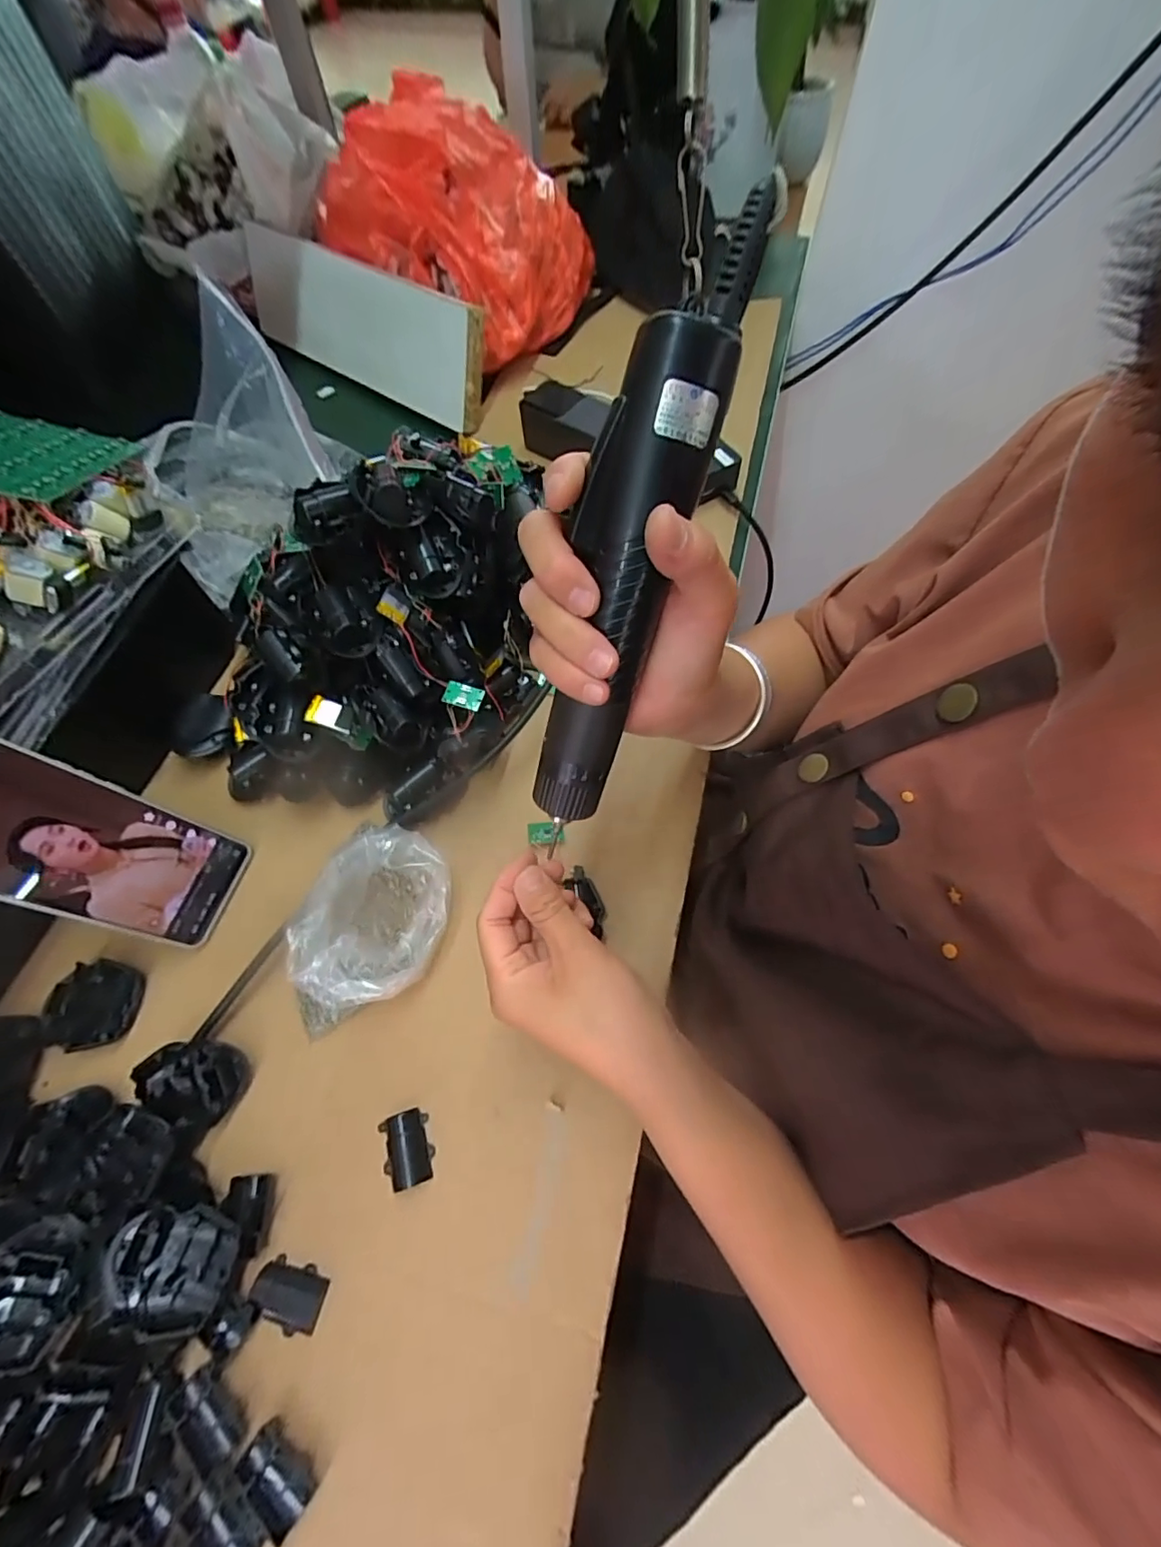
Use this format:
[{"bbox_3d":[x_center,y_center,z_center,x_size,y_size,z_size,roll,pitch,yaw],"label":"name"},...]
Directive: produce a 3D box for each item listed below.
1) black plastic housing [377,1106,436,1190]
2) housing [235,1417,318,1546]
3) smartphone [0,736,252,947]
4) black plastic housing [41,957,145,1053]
[{"bbox_3d":[-0.103,0.218,0.323,0.028,0.011,0.037,-16,64,-6],"label":"black plastic housing"},{"bbox_3d":[-0.146,0.337,0.266,0.037,0.011,0.022,34,69,17],"label":"housing"},{"bbox_3d":[-0.296,0.048,0.342,0.006,0.165,0.079,-4,59,35],"label":"smartphone"},{"bbox_3d":[-0.317,0.150,0.363,0.057,0.012,0.053,11,64,8],"label":"black plastic housing"}]

